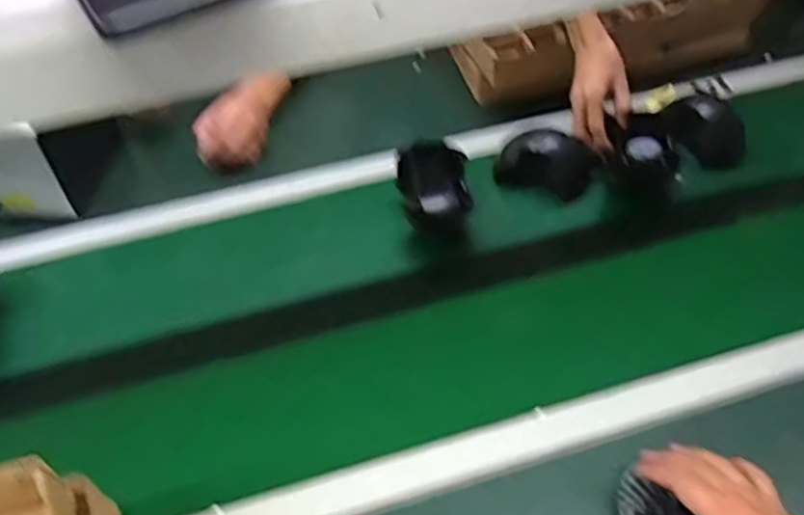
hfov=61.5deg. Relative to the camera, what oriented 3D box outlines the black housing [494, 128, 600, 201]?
[{"bbox_3d":[0.195,-0.135,0.931,0.135,0.059,0.099,21,53,21],"label":"black housing"}]

